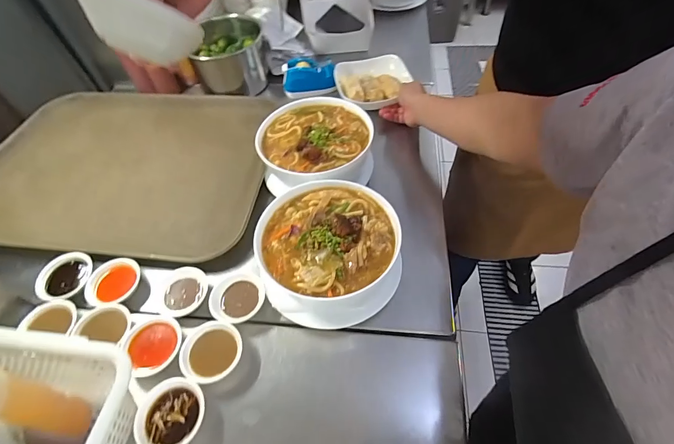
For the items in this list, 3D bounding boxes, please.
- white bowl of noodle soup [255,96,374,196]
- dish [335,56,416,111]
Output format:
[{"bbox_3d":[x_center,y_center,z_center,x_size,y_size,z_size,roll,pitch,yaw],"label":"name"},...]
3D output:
[{"bbox_3d":[-0.032,-0.117,0.603,0.176,0.093,0.179,-2,53,3],"label":"white bowl of noodle soup"},{"bbox_3d":[0.075,-0.287,0.725,0.147,0.027,0.140,-2,53,3],"label":"dish"}]

